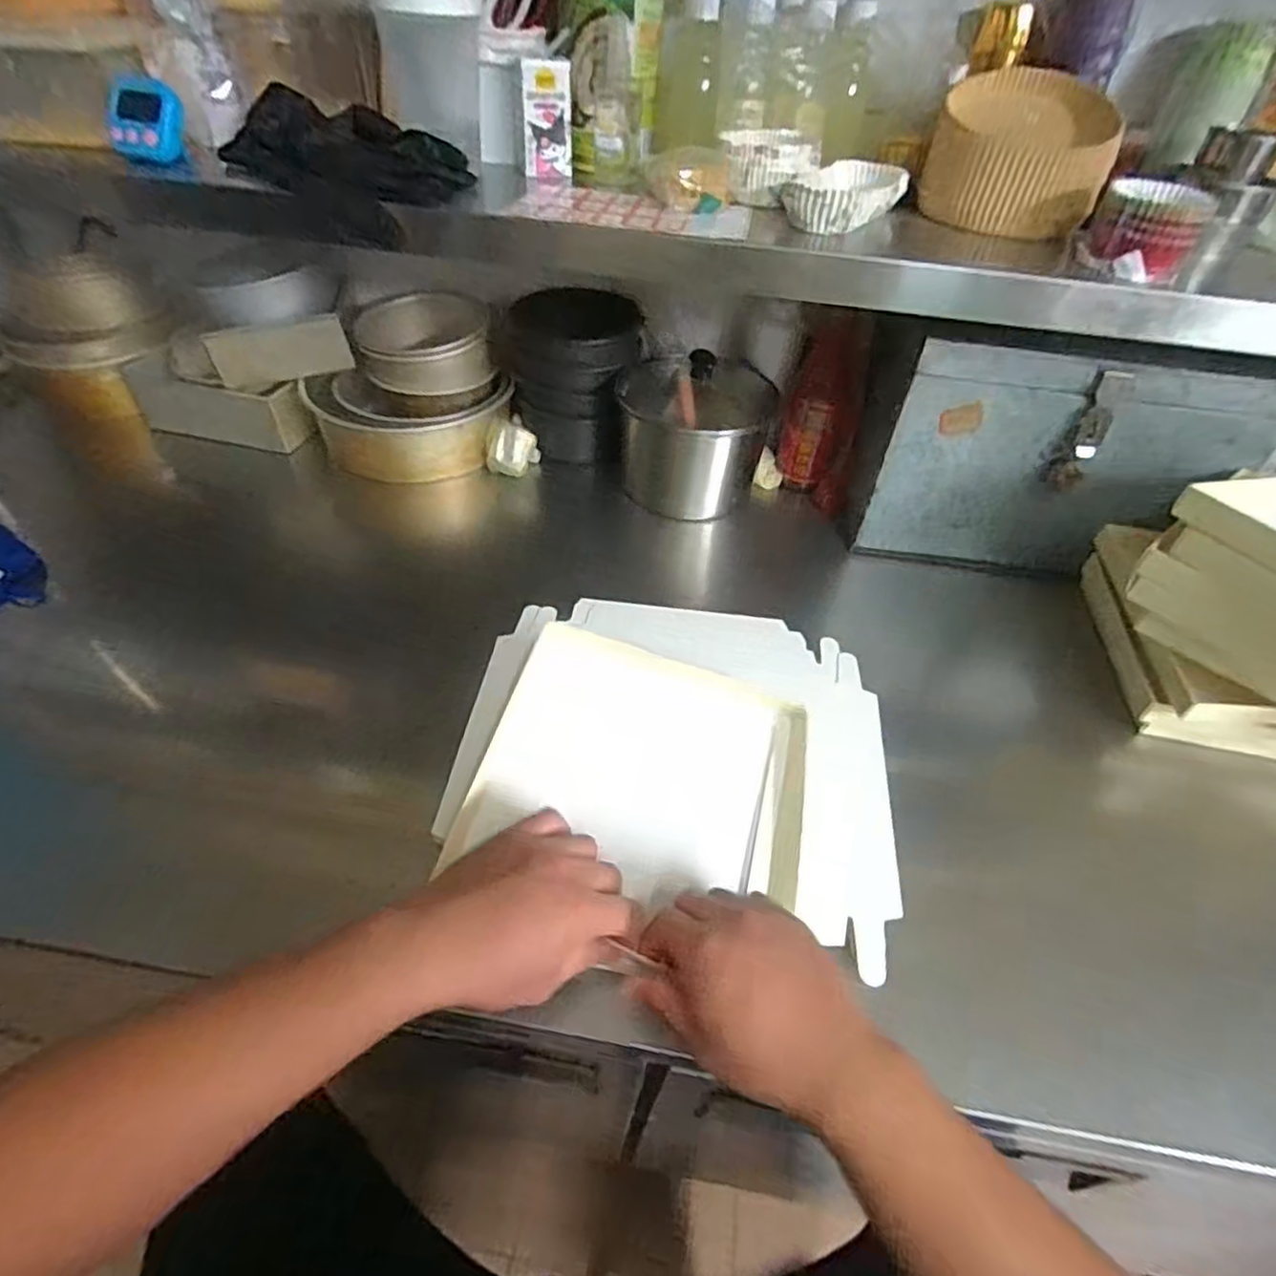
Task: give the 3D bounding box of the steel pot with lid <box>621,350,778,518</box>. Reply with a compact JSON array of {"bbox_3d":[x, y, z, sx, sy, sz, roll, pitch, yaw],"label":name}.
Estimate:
[{"bbox_3d":[0.076,-0.266,0.843,0.165,0.177,0.154,2,48,-2],"label":"steel pot with lid"}]

